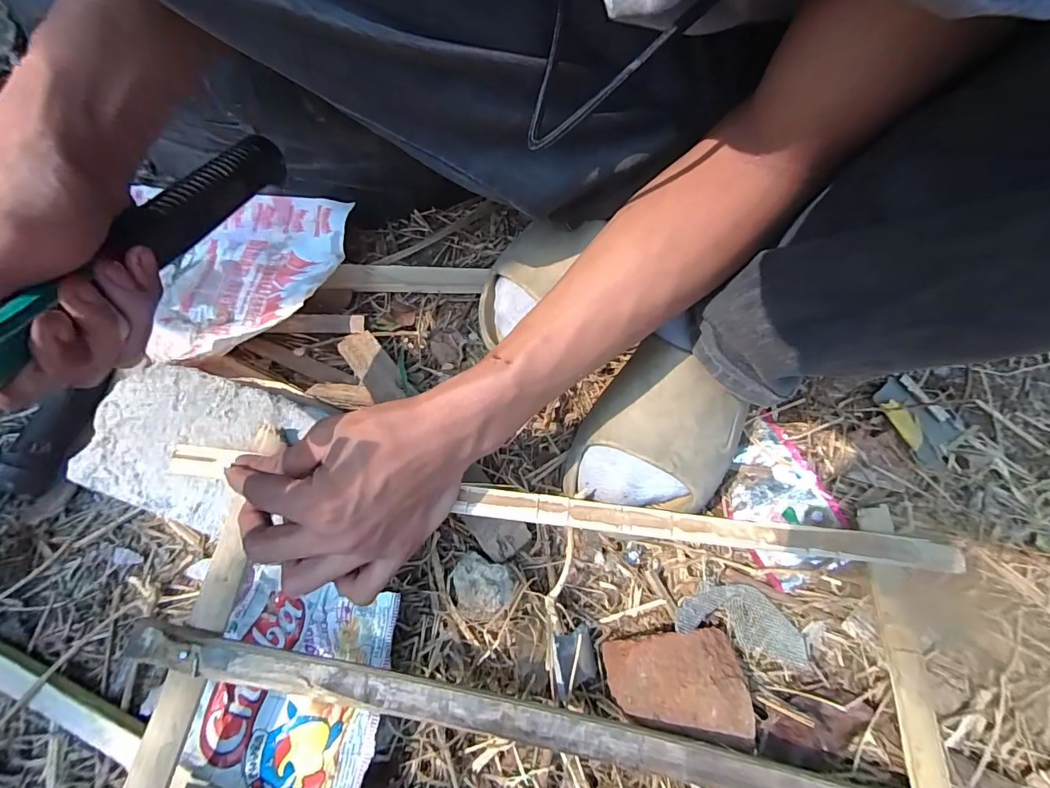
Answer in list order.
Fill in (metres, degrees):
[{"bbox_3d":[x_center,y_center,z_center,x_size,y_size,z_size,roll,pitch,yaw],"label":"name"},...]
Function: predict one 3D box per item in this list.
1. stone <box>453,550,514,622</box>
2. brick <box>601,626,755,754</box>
[{"bbox_3d":[-0.032,0.135,0.317,0.042,0.023,0.040,2,68,-4],"label":"stone"},{"bbox_3d":[0.097,0.178,0.291,0.092,0.029,0.057,13,68,1],"label":"brick"}]

